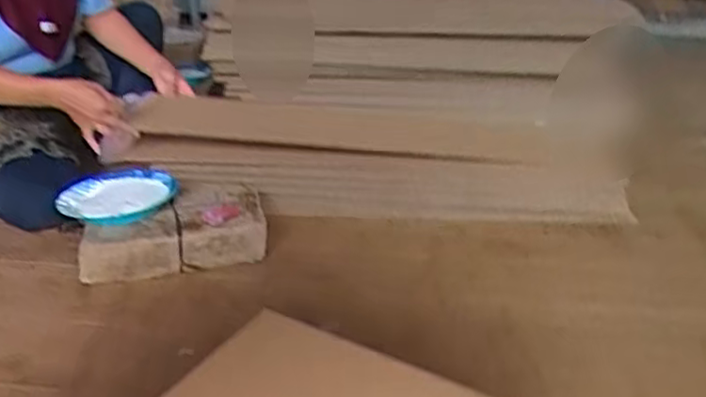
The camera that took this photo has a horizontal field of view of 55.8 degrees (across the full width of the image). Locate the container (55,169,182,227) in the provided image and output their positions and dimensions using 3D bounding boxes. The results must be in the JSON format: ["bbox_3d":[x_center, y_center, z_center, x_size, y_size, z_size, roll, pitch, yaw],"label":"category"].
[{"bbox_3d":[-0.443,-0.003,1.273,0.174,0.047,0.179,0,24,0],"label":"container"}]

